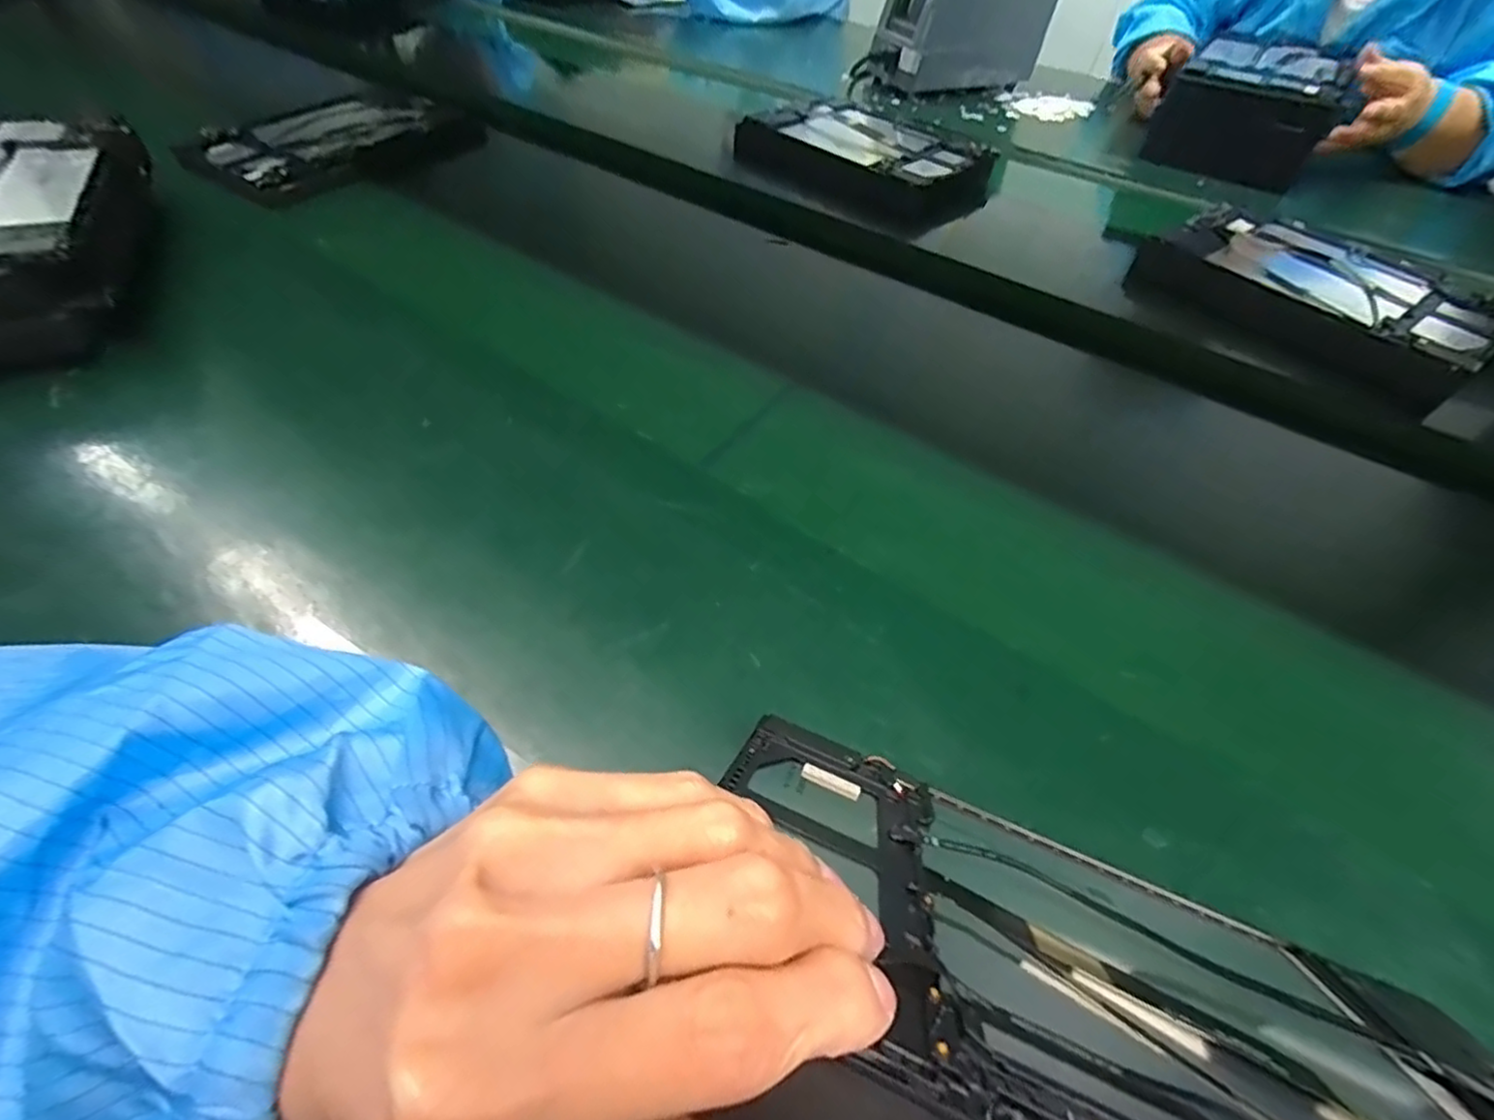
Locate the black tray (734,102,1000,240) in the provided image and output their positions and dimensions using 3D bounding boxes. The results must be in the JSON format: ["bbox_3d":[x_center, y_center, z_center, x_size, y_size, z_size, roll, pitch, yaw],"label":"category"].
[{"bbox_3d":[0.132,-0.445,0.713,0.261,0.071,0.154,37,59,26],"label":"black tray"}]

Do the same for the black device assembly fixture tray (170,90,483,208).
[{"bbox_3d":[-0.481,-0.491,0.749,0.225,0.042,0.265,35,58,24],"label":"black device assembly fixture tray"}]

